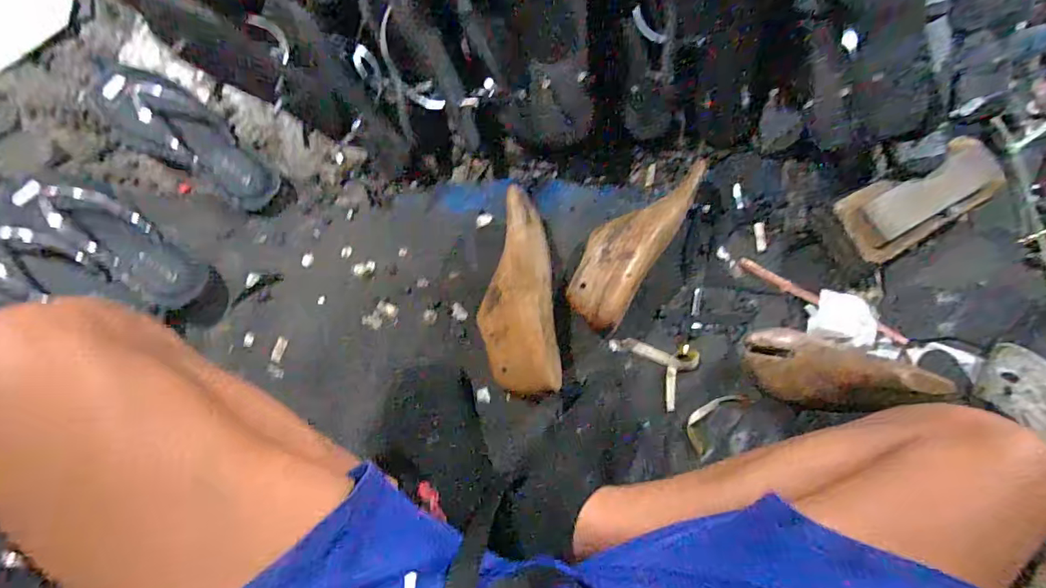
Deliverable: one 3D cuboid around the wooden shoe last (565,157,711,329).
[{"bbox_3d":[0.129,-0.061,0.584,0.083,0.060,0.212,33,84,-2],"label":"wooden shoe last"}]

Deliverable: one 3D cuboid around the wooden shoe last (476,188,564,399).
[{"bbox_3d":[-0.006,0.002,0.562,0.084,0.065,0.217,-5,87,-5],"label":"wooden shoe last"}]

